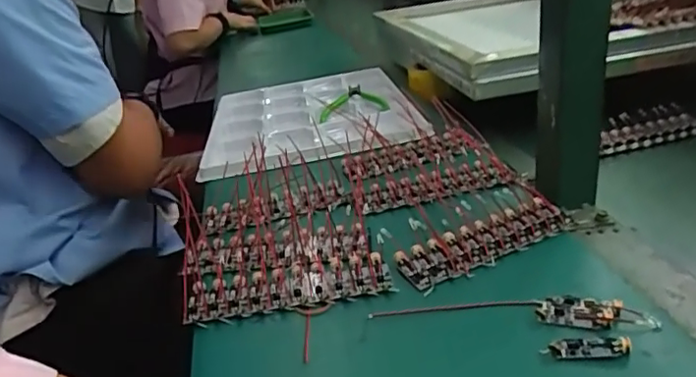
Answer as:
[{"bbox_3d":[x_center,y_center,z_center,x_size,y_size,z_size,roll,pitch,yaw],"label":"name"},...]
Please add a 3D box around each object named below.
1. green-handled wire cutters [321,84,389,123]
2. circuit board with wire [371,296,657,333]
[{"bbox_3d":[-0.001,-0.125,0.846,0.103,0.019,0.090,-13,25,-12],"label":"green-handled wire cutters"},{"bbox_3d":[0.110,0.082,0.397,0.180,0.008,0.029,0,25,15],"label":"circuit board with wire"}]

